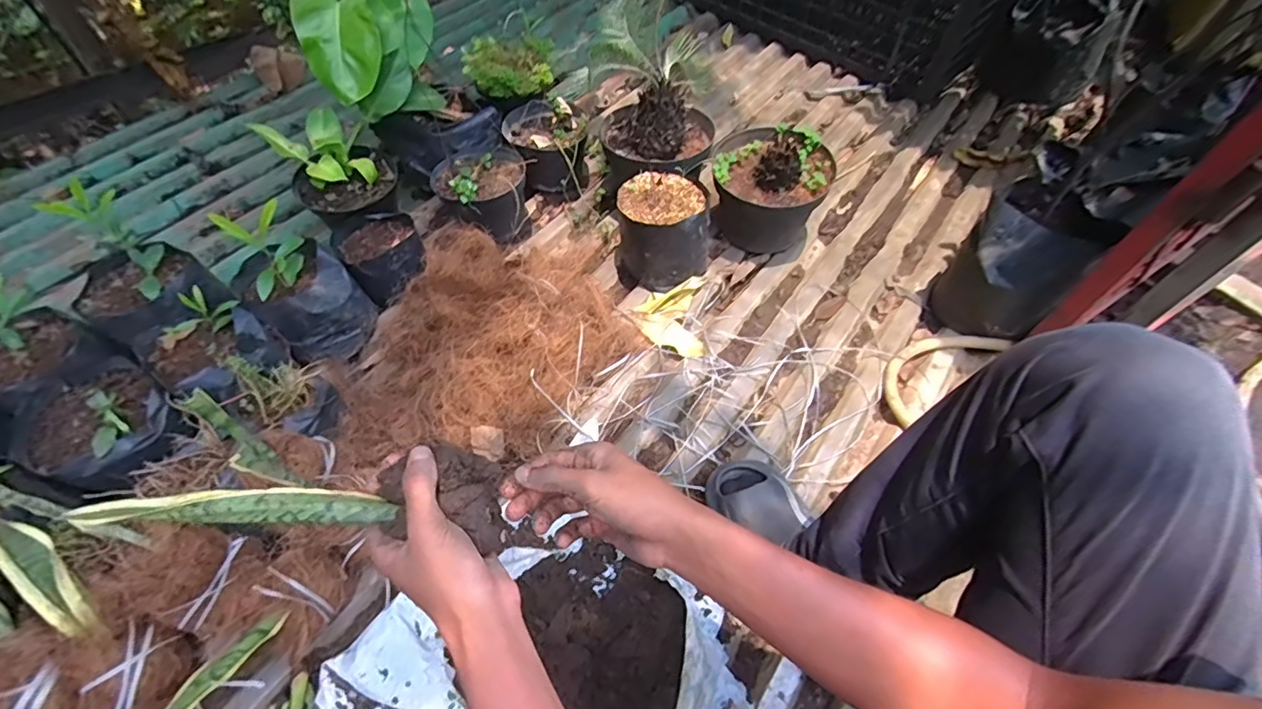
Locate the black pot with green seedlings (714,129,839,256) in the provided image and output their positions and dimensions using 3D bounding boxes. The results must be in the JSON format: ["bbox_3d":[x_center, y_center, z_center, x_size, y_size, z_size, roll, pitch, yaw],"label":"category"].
[{"bbox_3d":[0.257,-0.313,1.022,0.207,0.205,0.186,17,57,9],"label":"black pot with green seedlings"}]

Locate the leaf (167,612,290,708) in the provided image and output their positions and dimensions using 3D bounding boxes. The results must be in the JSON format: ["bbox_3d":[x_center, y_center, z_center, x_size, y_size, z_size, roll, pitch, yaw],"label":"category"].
[{"bbox_3d":[-0.402,0.310,0.520,0.038,0.160,0.018,8,101,3],"label":"leaf"}]

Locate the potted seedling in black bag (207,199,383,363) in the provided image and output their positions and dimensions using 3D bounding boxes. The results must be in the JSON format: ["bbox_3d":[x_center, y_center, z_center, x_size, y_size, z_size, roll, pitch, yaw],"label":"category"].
[{"bbox_3d":[-0.507,-0.111,0.815,0.154,0.213,0.144,2,55,-3],"label":"potted seedling in black bag"}]

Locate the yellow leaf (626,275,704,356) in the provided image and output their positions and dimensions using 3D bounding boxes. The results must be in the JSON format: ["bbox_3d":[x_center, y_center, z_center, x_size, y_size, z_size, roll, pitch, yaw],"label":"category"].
[{"bbox_3d":[0.065,-0.069,0.945,0.124,0.036,0.163,2,56,-1],"label":"yellow leaf"}]

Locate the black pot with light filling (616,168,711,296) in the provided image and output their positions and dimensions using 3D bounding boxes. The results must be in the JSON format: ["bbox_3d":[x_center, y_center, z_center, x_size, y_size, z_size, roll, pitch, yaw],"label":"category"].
[{"bbox_3d":[0.058,-0.222,0.958,0.153,0.128,0.153,2,55,-3],"label":"black pot with light filling"}]

